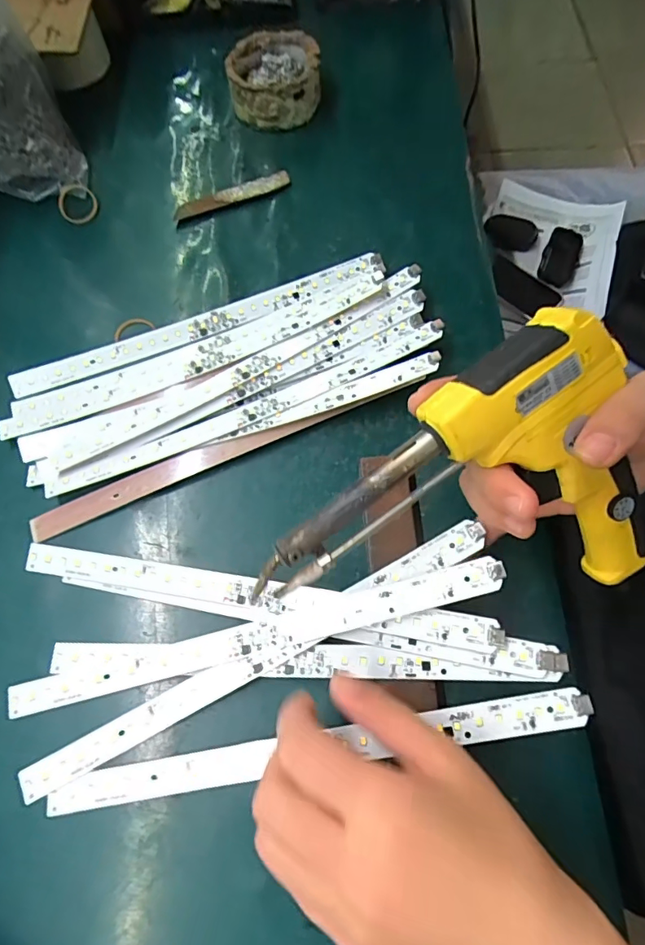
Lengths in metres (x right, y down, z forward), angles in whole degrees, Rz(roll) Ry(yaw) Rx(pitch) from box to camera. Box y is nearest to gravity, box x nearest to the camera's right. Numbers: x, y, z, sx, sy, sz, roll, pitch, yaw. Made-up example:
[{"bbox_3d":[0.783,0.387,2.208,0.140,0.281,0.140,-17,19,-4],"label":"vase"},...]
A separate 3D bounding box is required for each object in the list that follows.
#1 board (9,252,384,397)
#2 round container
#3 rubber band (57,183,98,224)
[{"bbox_3d":[-0.091,-0.113,0.368,0.281,0.011,0.022,-20,77,-4],"label":"board"},{"bbox_3d":[-0.044,-0.362,0.447,0.081,0.034,0.093,-8,69,-1],"label":"round container"},{"bbox_3d":[-0.210,-0.231,0.421,0.034,0.008,0.032,0,94,2],"label":"rubber band"}]

